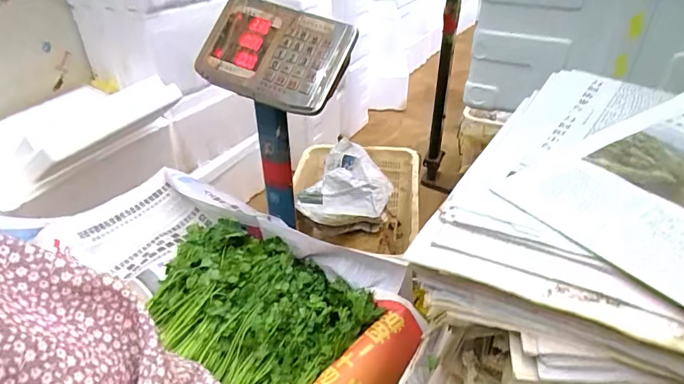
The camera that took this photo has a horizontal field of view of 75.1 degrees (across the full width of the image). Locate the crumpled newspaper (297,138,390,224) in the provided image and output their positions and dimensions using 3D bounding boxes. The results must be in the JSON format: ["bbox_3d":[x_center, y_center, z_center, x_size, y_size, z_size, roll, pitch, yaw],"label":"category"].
[{"bbox_3d":[0.037,-0.019,1.676,0.280,0.125,0.536,9,36,14],"label":"crumpled newspaper"}]

